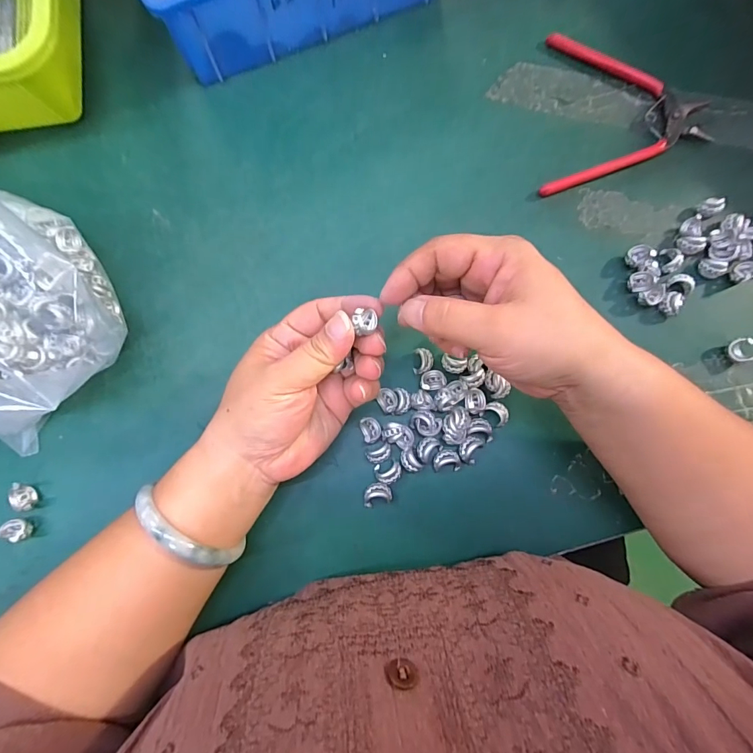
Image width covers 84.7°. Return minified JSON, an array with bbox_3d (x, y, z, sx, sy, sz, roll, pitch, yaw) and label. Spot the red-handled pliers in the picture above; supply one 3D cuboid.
[{"bbox_3d":[0.197,-0.203,0.327,0.125,0.012,0.140,8,80,1],"label":"red-handled pliers"}]

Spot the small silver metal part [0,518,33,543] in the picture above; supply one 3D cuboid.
[{"bbox_3d":[-0.237,0.101,0.271,0.015,0.016,0.014,-12,81,-2],"label":"small silver metal part"}]

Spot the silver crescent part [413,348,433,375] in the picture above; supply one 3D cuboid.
[{"bbox_3d":[0.034,-0.010,0.292,0.014,0.010,0.017,4,80,1],"label":"silver crescent part"}]

